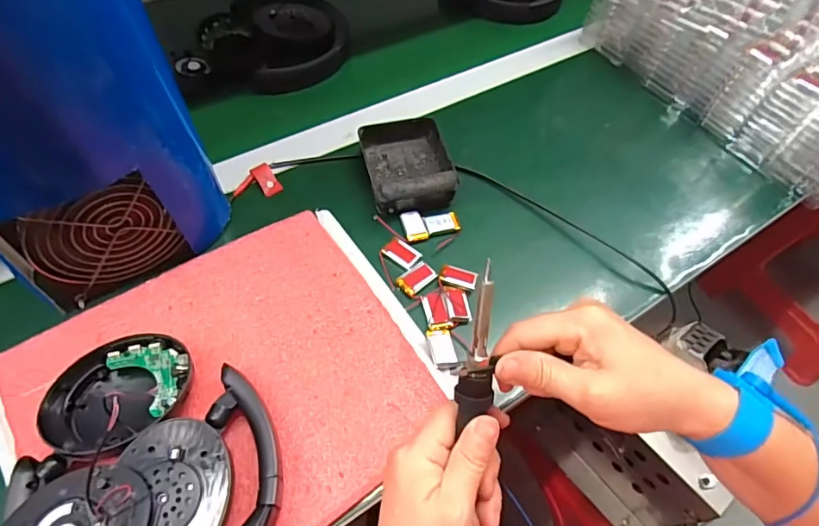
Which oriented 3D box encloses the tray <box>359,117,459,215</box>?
[{"bbox_3d":[-0.002,-0.100,0.470,0.079,0.033,0.108,-9,58,-9],"label":"tray"}]

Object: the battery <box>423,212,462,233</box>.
[{"bbox_3d":[0.030,-0.037,0.451,0.031,0.004,0.021,-10,58,-10],"label":"battery"}]

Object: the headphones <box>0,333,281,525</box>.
[{"bbox_3d":[-0.157,0.127,0.303,0.146,0.037,0.160,5,57,0],"label":"headphones"}]

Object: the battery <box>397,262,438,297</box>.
[{"bbox_3d":[0.006,0.012,0.416,0.032,0.004,0.022,-33,64,-22],"label":"battery"}]

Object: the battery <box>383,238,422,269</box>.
[{"bbox_3d":[-0.007,-0.009,0.429,0.031,0.004,0.020,35,61,18],"label":"battery"}]

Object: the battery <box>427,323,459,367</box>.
[{"bbox_3d":[0.025,0.064,0.382,0.019,0.004,0.034,-5,57,-7],"label":"battery"}]

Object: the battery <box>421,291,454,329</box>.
[{"bbox_3d":[0.022,0.038,0.397,0.018,0.004,0.032,-11,58,-10],"label":"battery"}]

